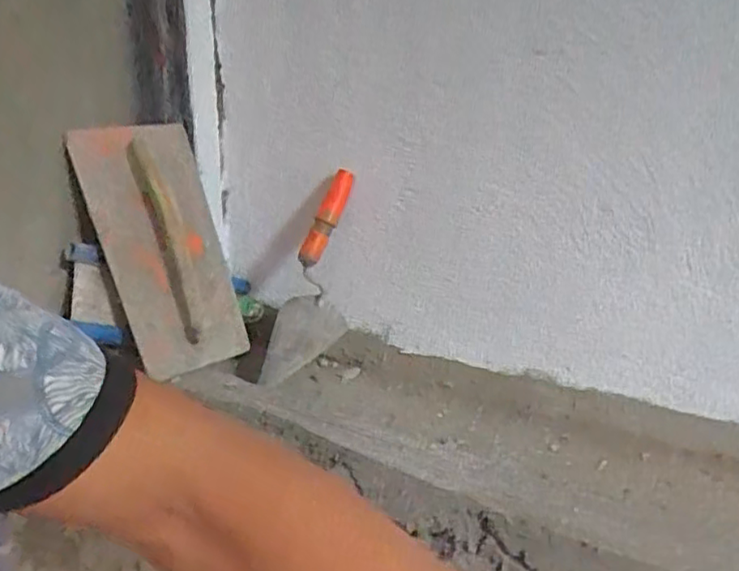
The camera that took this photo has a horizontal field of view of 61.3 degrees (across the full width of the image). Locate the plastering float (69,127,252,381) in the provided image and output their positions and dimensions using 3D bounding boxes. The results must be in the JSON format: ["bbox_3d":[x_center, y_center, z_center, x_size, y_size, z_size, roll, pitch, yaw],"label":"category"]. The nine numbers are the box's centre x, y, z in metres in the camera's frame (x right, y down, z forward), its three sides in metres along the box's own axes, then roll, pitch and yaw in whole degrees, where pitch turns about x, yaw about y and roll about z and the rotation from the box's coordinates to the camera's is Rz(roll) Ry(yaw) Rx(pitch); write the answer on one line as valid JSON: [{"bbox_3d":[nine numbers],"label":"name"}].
[{"bbox_3d":[-0.256,-0.051,0.801,0.075,0.321,0.148,-11,10,43],"label":"plastering float"}]

